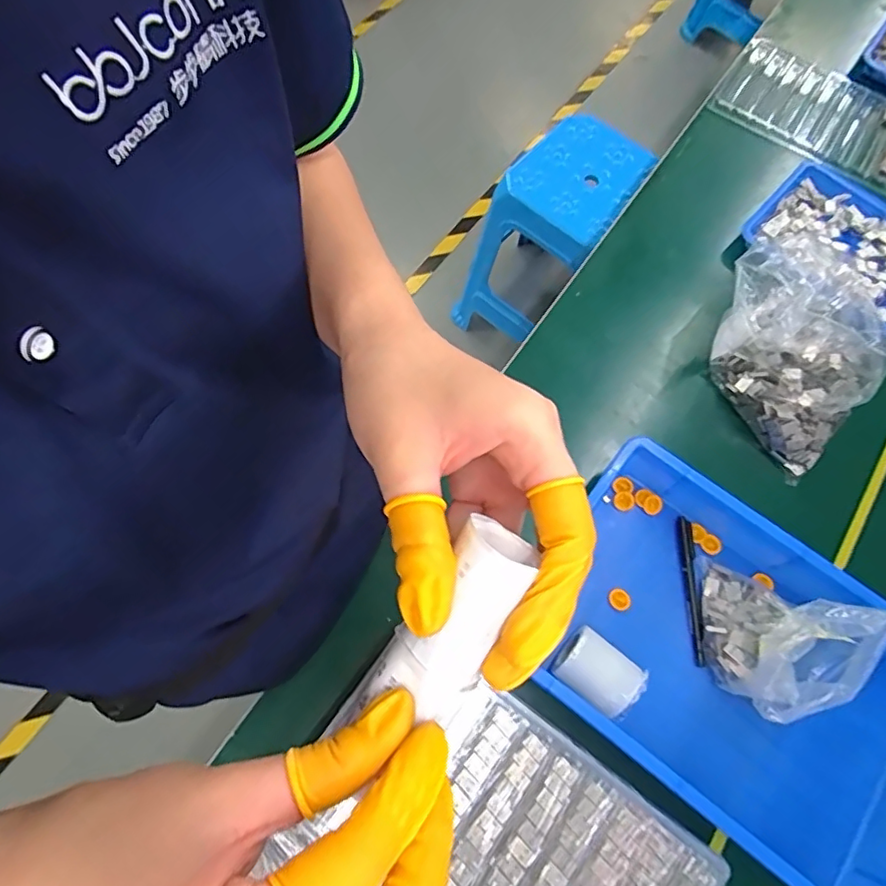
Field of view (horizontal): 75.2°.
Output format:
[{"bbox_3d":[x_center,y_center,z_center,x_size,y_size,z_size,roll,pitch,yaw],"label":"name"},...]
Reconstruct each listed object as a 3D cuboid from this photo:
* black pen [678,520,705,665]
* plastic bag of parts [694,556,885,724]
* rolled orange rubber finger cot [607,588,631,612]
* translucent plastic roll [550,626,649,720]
[{"bbox_3d":[0.238,0.138,0.549,0.012,0.007,0.139,3,69,-1],"label":"black pen"},{"bbox_3d":[0.294,0.162,0.496,0.107,0.114,0.130,1,69,-2],"label":"plastic bag of parts"},{"bbox_3d":[0.170,0.151,0.553,0.019,0.004,0.020,1,69,-2],"label":"rolled orange rubber finger cot"},{"bbox_3d":[0.133,0.200,0.501,0.065,0.047,0.052,40,73,12],"label":"translucent plastic roll"}]

